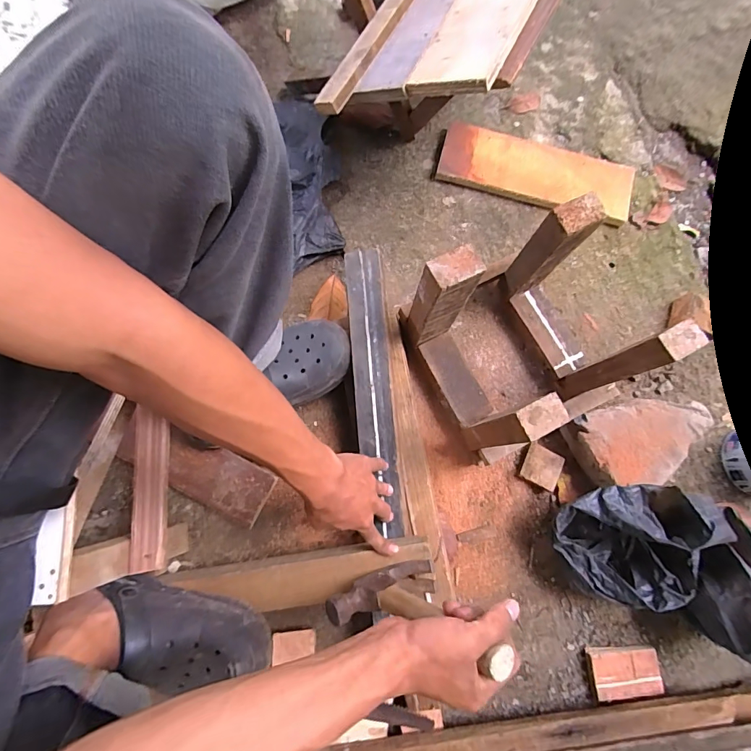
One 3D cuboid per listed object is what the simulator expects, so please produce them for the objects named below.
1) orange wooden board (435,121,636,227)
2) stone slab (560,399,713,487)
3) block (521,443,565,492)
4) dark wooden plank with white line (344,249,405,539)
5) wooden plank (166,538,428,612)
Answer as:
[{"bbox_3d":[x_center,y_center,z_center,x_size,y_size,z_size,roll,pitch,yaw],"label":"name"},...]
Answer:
[{"bbox_3d":[0.297,-0.374,0.764,0.352,0.029,0.122,14,79,1],"label":"orange wooden board"},{"bbox_3d":[0.407,0.099,0.649,0.202,0.071,0.112,-13,79,-4],"label":"stone slab"},{"bbox_3d":[0.263,0.146,0.664,0.056,0.023,0.058,29,79,4],"label":"block"},{"bbox_3d":[-0.003,0.013,0.596,0.056,0.018,0.403,-6,82,-3],"label":"dark wooden plank with white line"},{"bbox_3d":[-0.101,0.262,0.535,0.344,0.033,0.062,-9,79,6],"label":"wooden plank"}]

